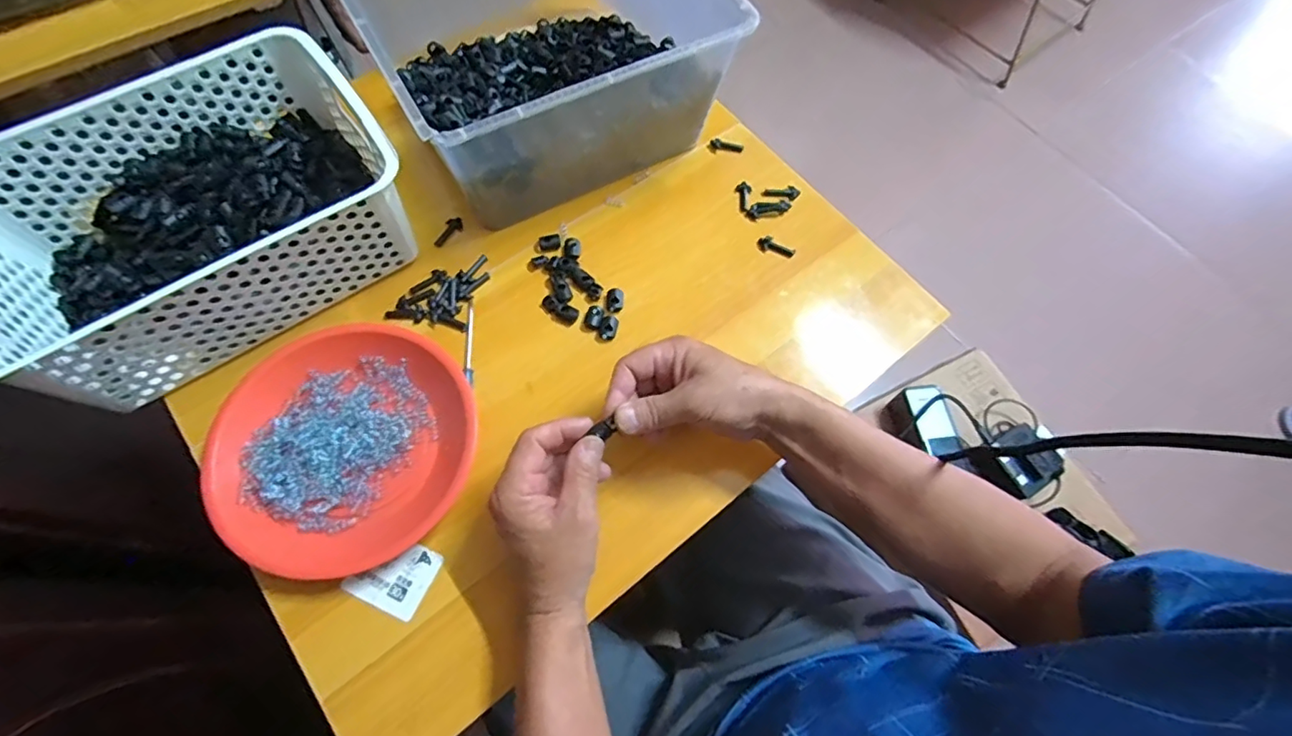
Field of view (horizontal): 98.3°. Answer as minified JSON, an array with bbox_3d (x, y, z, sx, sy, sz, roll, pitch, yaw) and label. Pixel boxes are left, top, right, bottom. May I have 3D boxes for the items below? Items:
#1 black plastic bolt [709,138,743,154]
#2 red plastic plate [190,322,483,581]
[{"bbox_3d":[0.085,-0.234,0.593,0.035,0.008,0.011,6,66,-1],"label":"black plastic bolt"},{"bbox_3d":[-0.233,0.059,0.434,0.183,0.031,0.181,1,66,-3],"label":"red plastic plate"}]

